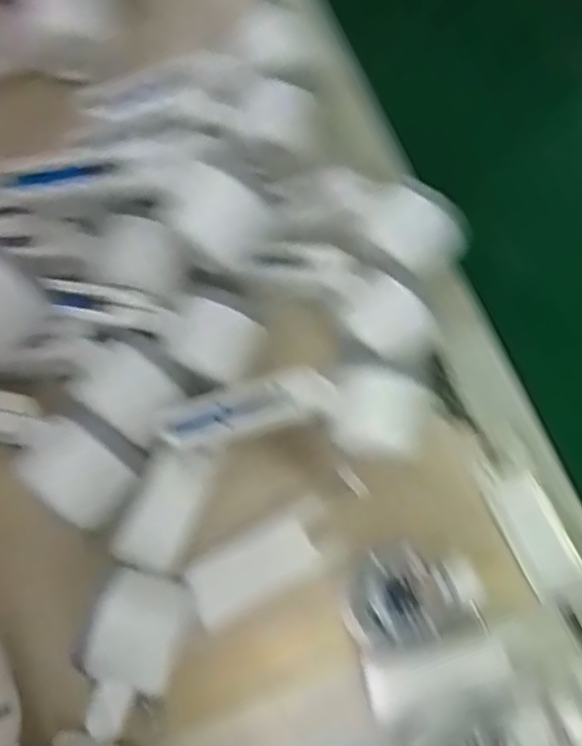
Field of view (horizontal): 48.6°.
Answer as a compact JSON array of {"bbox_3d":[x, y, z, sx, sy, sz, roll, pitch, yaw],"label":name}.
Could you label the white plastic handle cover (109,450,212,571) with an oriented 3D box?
[{"bbox_3d":[-0.080,0.084,0.406,0.041,0.010,0.074,26,69,-12],"label":"white plastic handle cover"}]

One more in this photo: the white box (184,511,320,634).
[{"bbox_3d":[-0.024,0.123,0.404,0.080,0.013,0.038,-27,79,-12],"label":"white box"}]

